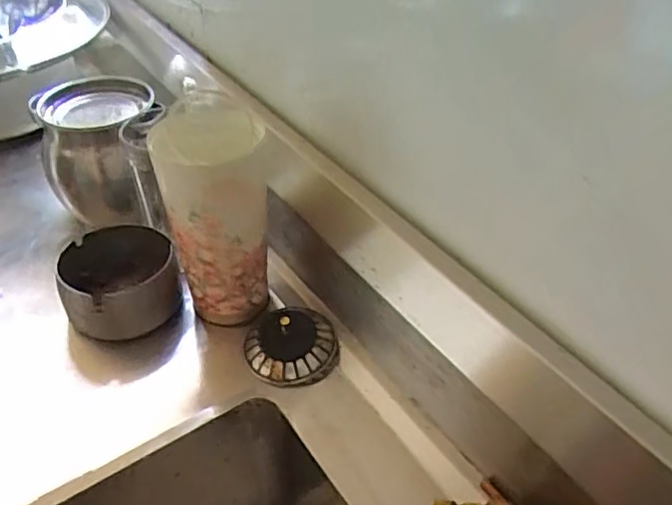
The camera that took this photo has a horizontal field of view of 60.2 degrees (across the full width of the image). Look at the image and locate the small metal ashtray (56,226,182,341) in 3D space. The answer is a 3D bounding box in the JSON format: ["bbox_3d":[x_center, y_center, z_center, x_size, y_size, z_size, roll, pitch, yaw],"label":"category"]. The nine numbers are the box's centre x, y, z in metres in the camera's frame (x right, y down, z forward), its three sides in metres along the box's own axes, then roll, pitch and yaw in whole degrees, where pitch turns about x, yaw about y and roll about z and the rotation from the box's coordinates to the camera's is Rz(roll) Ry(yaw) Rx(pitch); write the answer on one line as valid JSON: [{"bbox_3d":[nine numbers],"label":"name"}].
[{"bbox_3d":[-0.185,0.026,0.506,0.095,0.056,0.096,-15,40,-14],"label":"small metal ashtray"}]

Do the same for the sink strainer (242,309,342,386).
[{"bbox_3d":[-0.037,0.076,0.478,0.074,0.030,0.069,-2,39,1],"label":"sink strainer"}]

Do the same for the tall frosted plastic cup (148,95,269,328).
[{"bbox_3d":[-0.095,-0.029,0.472,0.080,0.182,0.084,-2,39,1],"label":"tall frosted plastic cup"}]

